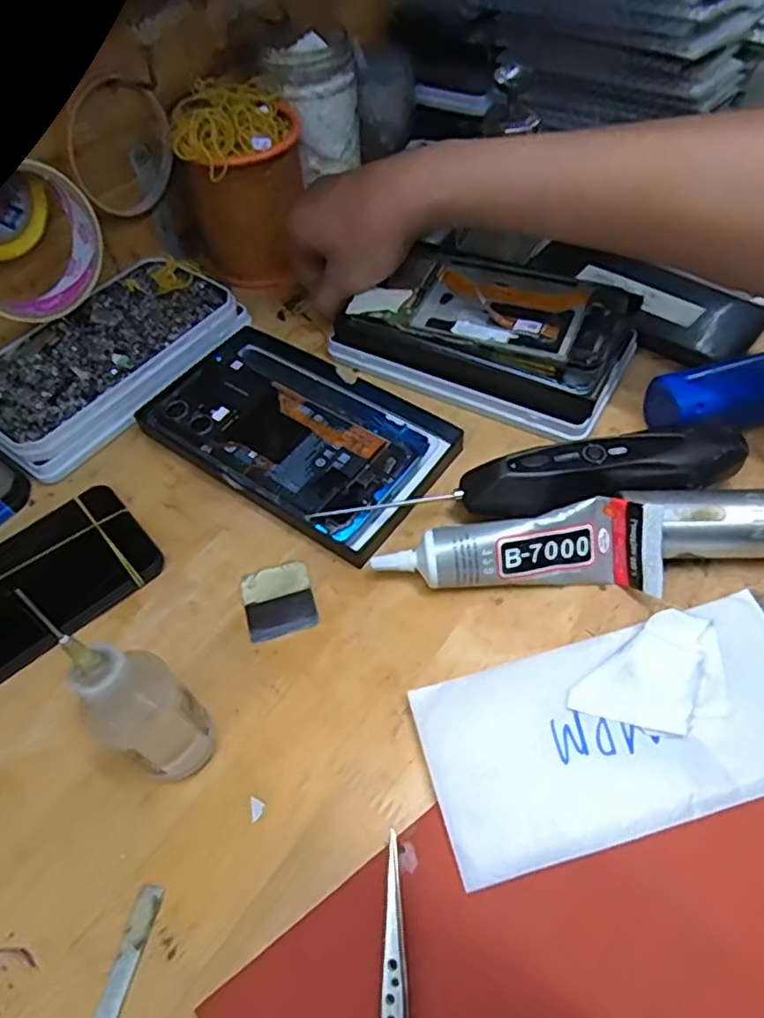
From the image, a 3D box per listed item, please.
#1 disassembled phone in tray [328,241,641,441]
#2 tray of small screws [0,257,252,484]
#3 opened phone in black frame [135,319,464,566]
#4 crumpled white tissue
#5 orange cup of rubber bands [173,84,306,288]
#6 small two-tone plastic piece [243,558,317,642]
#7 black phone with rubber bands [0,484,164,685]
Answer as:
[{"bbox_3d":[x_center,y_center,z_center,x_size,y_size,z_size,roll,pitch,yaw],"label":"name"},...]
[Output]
[{"bbox_3d":[0.067,-0.116,0.409,0.165,0.040,0.091,24,59,21],"label":"disassembled phone in tray"},{"bbox_3d":[-0.183,-0.101,0.428,0.106,0.031,0.177,29,61,23],"label":"tray of small screws"},{"bbox_3d":[-0.050,-0.048,0.390,0.175,0.017,0.109,30,62,24],"label":"opened phone in black frame"},{"bbox_3d":[0.121,0.074,0.277,0.070,0.012,0.044,-34,58,-19],"label":"crumpled white tissue"},{"bbox_3d":[-0.096,-0.228,0.454,0.080,0.112,0.076,-2,54,3],"label":"orange cup of rubber bands"},{"bbox_3d":[-0.053,0.046,0.331,0.035,0.004,0.040,-16,54,-6],"label":"small two-tone plastic piece"},{"bbox_3d":[-0.197,0.052,0.332,0.159,0.012,0.074,-36,59,-20],"label":"black phone with rubber bands"}]

